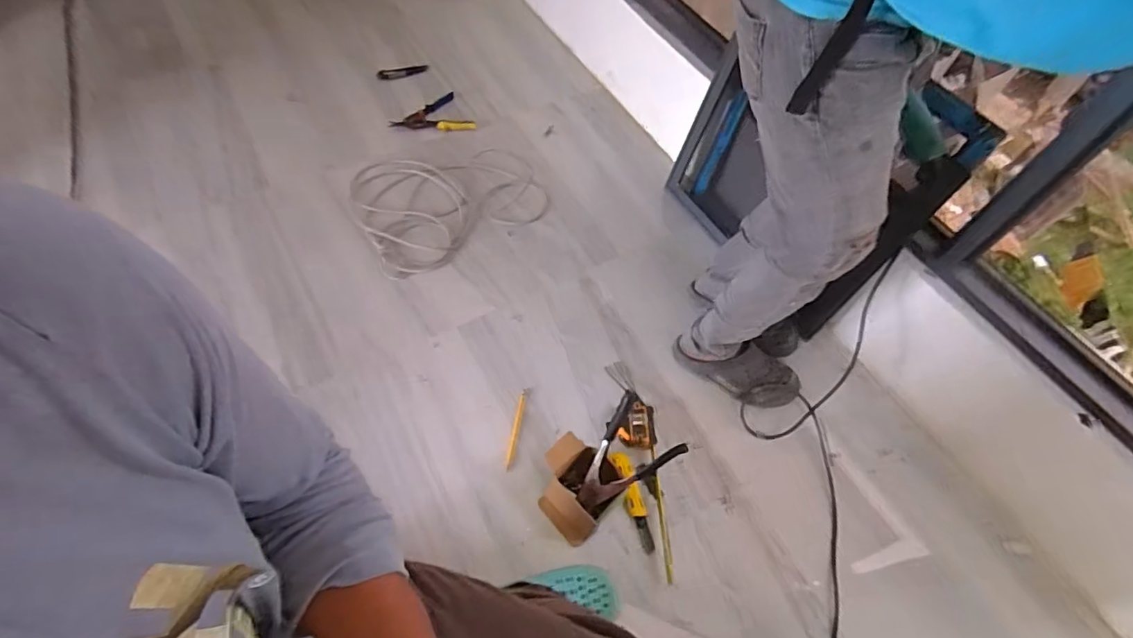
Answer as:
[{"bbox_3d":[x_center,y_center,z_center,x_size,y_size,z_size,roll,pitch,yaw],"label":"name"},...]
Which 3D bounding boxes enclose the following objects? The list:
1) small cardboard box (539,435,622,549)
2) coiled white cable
[{"bbox_3d":[0.017,0.316,1.035,0.150,0.093,0.142,37,63,17],"label":"small cardboard box"},{"bbox_3d":[-0.303,-0.319,1.449,0.482,0.022,0.399,-22,63,-17],"label":"coiled white cable"}]

